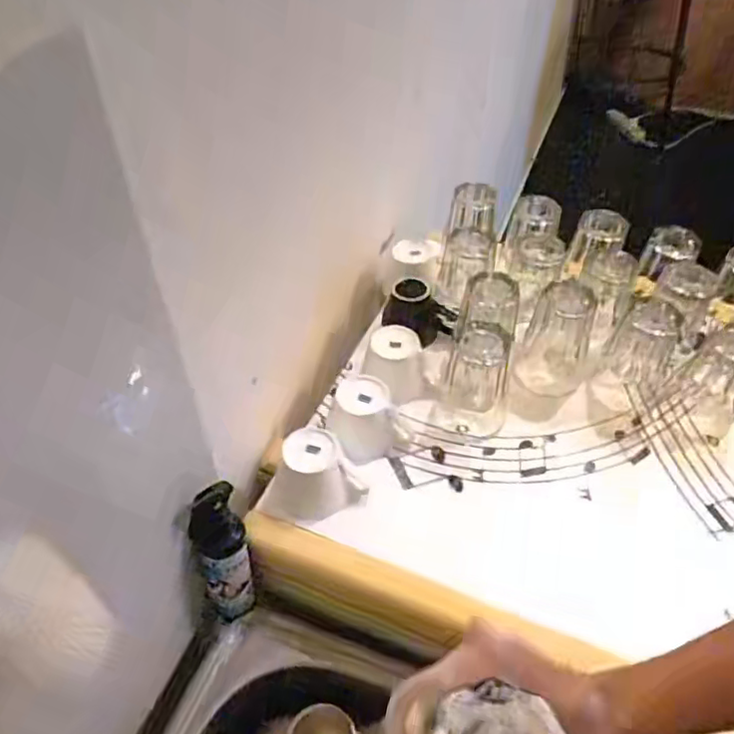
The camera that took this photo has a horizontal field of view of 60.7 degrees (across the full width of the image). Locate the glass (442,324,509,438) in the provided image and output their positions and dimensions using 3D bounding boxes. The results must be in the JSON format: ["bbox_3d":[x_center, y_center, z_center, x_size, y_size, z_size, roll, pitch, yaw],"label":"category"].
[{"bbox_3d":[0.131,0.011,0.739,0.078,0.124,0.084,8,47,7],"label":"glass"}]

